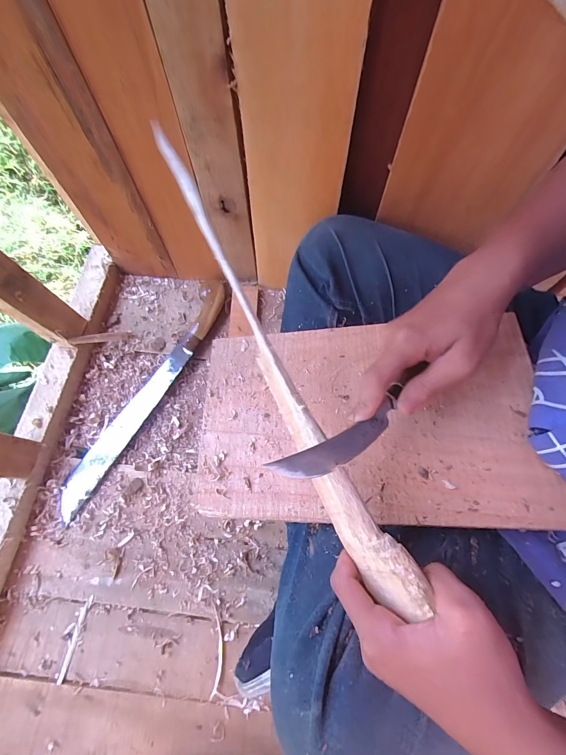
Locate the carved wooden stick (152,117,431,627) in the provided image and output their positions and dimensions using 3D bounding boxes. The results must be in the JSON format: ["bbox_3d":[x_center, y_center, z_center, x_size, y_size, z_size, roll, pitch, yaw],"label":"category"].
[{"bbox_3d":[-0.008,-0.024,0.255,0.031,0.039,0.397,-25,80,-8],"label":"carved wooden stick"}]

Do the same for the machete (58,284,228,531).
[{"bbox_3d":[-0.210,0.014,0.524,0.054,0.039,0.424,27,73,10],"label":"machete"}]

